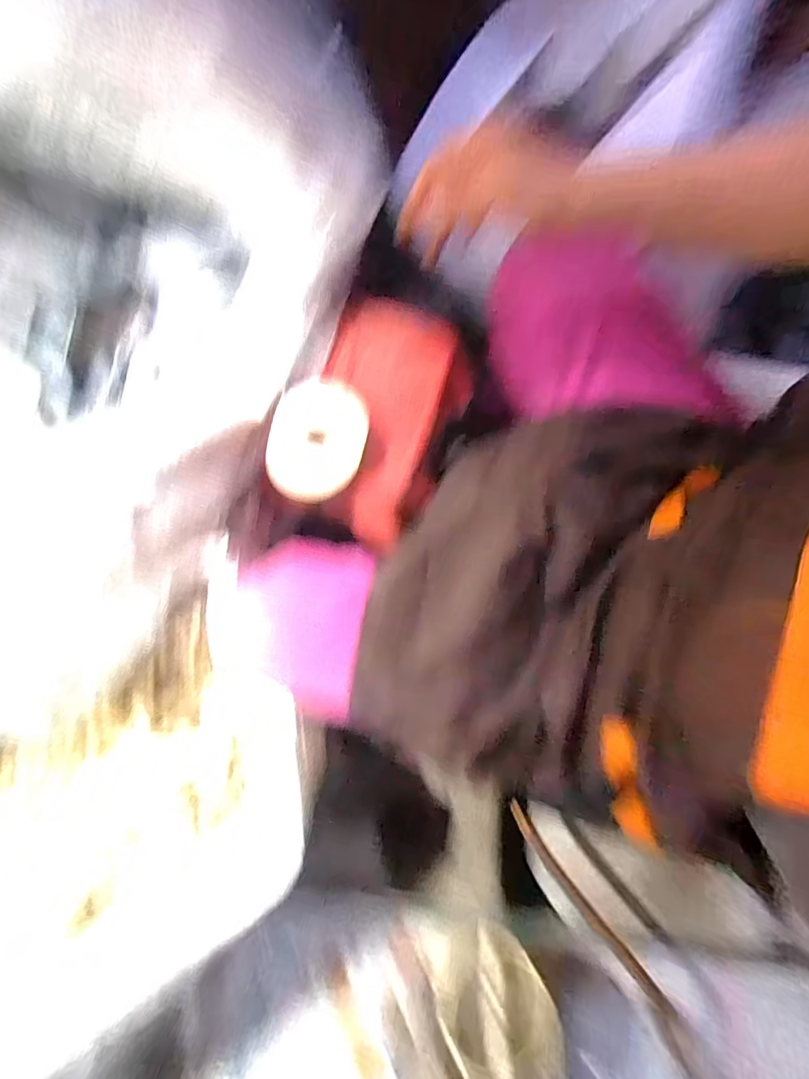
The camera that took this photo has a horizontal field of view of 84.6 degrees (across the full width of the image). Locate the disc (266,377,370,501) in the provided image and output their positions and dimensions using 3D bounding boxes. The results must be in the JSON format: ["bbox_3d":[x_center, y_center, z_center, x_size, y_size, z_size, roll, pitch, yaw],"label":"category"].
[{"bbox_3d":[-0.091,-0.103,0.455,0.098,0.008,0.120,14,89,7],"label":"disc"}]

